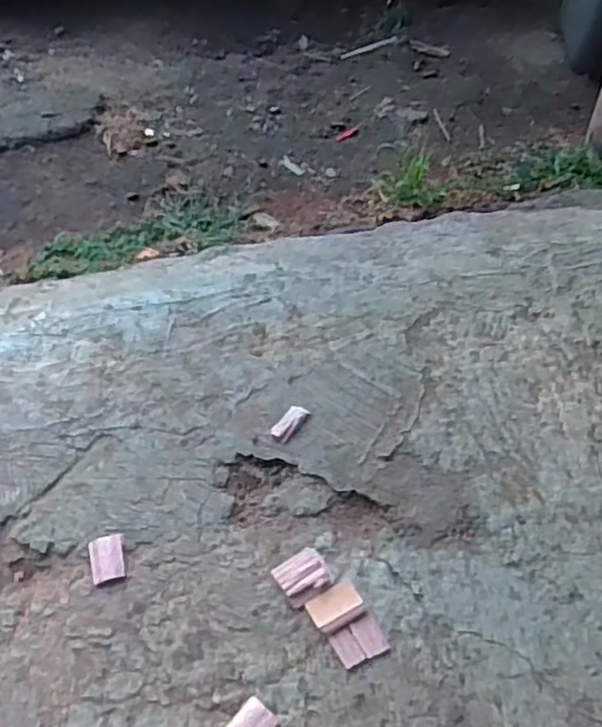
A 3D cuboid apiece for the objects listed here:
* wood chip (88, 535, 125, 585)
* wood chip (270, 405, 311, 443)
[{"bbox_3d":[-0.205,0.206,0.759,0.036,0.007,0.047,-13,53,-10],"label":"wood chip"},{"bbox_3d":[-0.013,0.070,0.857,0.025,0.011,0.050,33,59,22],"label":"wood chip"}]

